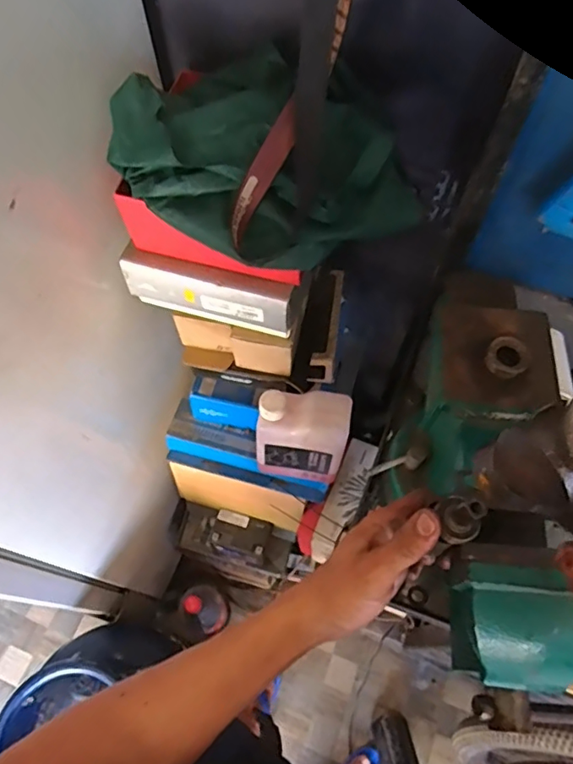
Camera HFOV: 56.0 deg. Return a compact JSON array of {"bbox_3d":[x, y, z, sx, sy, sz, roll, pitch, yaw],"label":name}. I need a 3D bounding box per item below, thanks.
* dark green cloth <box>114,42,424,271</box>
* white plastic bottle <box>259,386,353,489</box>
[{"bbox_3d":[-0.020,-0.207,0.518,0.259,0.095,0.189,38,70,18],"label":"dark green cloth"},{"bbox_3d":[0.024,0.075,0.770,0.119,0.163,0.075,9,64,5],"label":"white plastic bottle"}]

